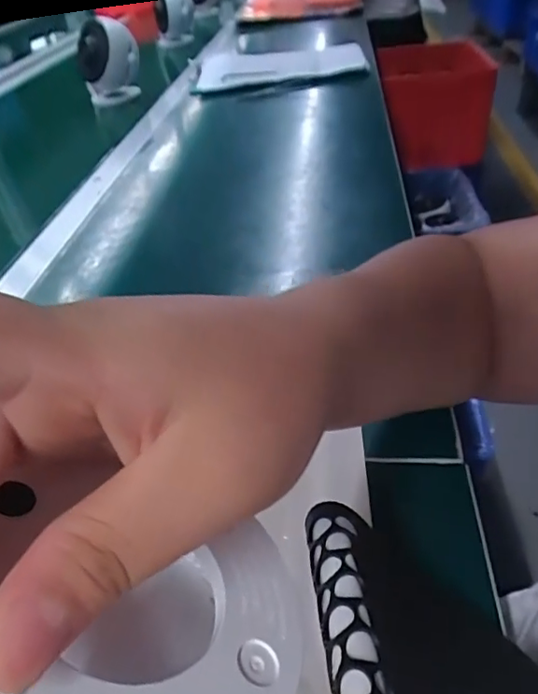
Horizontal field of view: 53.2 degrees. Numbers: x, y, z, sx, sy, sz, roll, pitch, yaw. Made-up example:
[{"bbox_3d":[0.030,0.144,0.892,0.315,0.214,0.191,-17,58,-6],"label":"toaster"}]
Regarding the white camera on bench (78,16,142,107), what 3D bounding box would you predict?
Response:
[{"bbox_3d":[-0.278,-0.496,0.938,0.080,0.135,0.093,-25,43,-22],"label":"white camera on bench"}]

